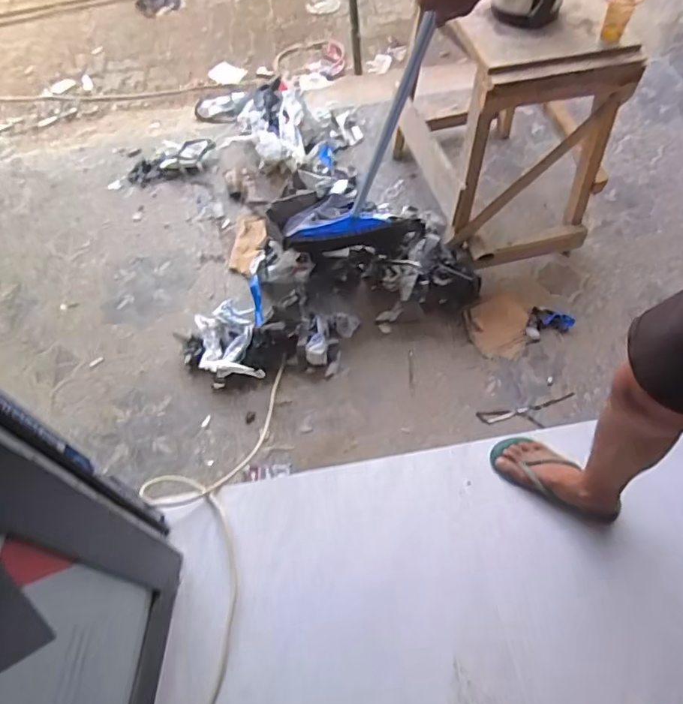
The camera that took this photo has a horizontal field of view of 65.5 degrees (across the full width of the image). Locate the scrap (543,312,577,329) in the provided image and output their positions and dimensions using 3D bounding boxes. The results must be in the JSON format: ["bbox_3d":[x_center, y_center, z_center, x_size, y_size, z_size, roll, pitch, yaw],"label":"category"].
[{"bbox_3d":[0.589,-0.085,1.441,0.081,0.027,0.041,16,59,15],"label":"scrap"}]

